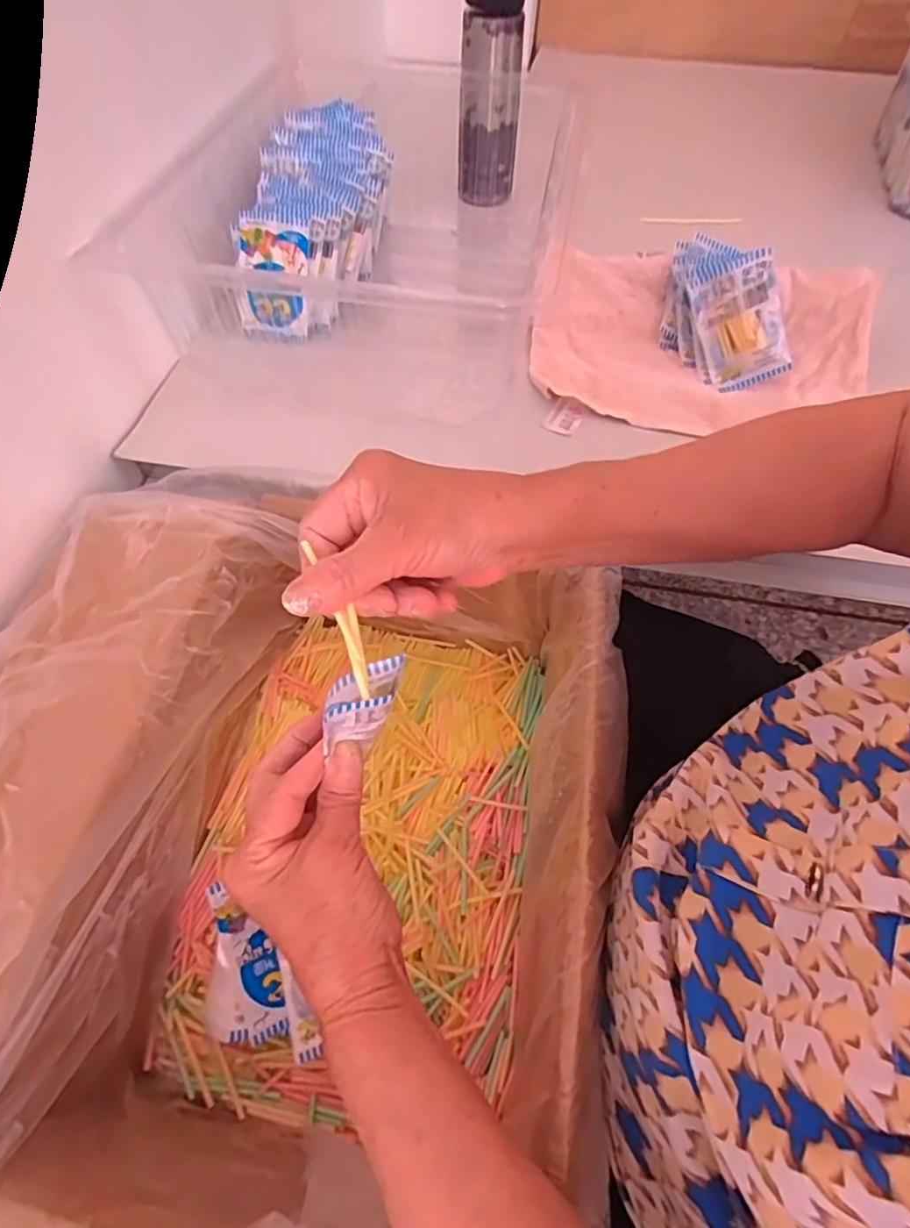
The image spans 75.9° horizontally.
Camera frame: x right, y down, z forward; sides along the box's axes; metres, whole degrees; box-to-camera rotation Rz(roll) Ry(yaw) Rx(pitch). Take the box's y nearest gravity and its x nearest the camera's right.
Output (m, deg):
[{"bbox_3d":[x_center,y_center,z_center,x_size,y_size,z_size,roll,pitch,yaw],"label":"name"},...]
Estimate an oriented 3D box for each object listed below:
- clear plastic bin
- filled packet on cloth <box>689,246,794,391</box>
[{"bbox_3d":[-0.078,-0.393,0.577,0.314,0.148,0.450,6,57,7],"label":"clear plastic bin"},{"bbox_3d":[0.255,-0.257,0.521,0.065,0.101,0.015,-11,25,30],"label":"filled packet on cloth"}]

